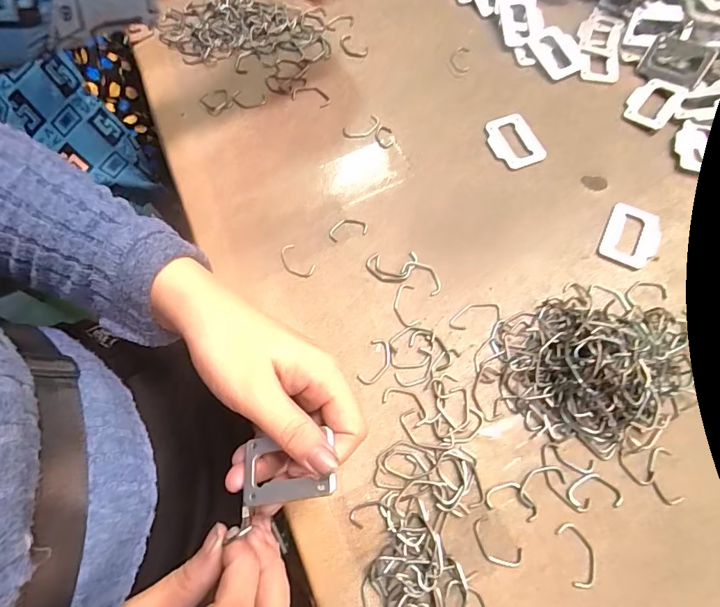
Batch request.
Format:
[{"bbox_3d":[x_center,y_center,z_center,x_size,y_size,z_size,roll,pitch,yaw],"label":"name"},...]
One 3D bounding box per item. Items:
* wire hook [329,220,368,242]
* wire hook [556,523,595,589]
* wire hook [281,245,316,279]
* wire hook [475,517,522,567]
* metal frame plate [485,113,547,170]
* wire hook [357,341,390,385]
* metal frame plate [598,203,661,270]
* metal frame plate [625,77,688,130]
[{"bbox_3d":[-0.010,-0.060,0.347,0.032,0.004,0.016,-16,69,-5],"label":"wire hook"},{"bbox_3d":[0.133,0.152,0.261,0.018,0.004,0.034,-12,69,-3],"label":"wire hook"},{"bbox_3d":[-0.050,-0.032,0.336,0.033,0.004,0.018,42,75,16],"label":"wire hook"},{"bbox_3d":[0.083,0.149,0.263,0.033,0.004,0.018,39,75,15],"label":"wire hook"},{"bbox_3d":[0.133,-0.140,0.373,0.039,0.004,0.053,-23,70,-7],"label":"metal frame plate"},{"bbox_3d":[0.012,0.042,0.307,0.018,0.004,0.034,19,70,9],"label":"wire hook"},{"bbox_3d":[0.213,-0.053,0.338,0.040,0.004,0.054,25,71,11],"label":"metal frame plate"},{"bbox_3d":[0.260,-0.179,0.382,0.038,0.009,0.050,36,74,14],"label":"metal frame plate"}]

